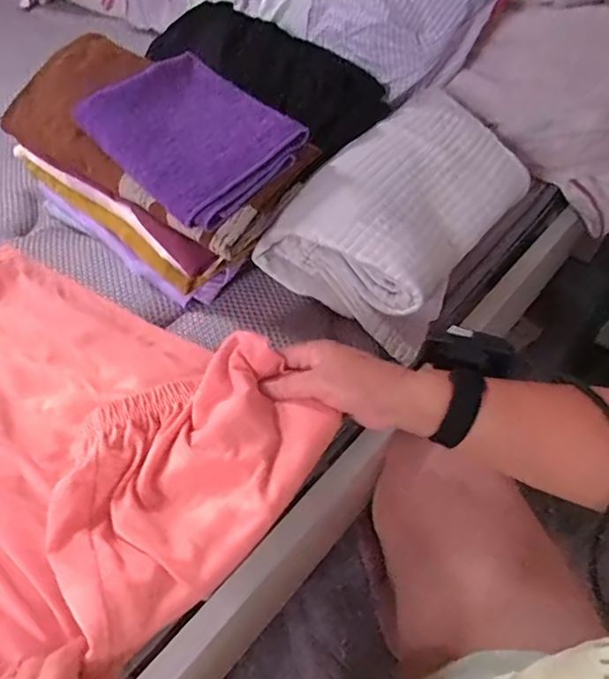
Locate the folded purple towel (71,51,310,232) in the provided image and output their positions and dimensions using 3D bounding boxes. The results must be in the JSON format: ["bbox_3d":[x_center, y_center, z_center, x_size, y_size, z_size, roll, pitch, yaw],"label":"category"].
[{"bbox_3d":[-0.100,-0.188,0.485,0.159,0.018,0.137,43,72,8],"label":"folded purple towel"}]

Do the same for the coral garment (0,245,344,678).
[{"bbox_3d":[-0.196,0.056,0.415,0.367,0.050,0.255,30,55,21],"label":"coral garment"}]

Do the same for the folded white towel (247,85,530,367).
[{"bbox_3d":[0.097,-0.135,0.566,0.182,0.121,0.245,30,55,21],"label":"folded white towel"}]

